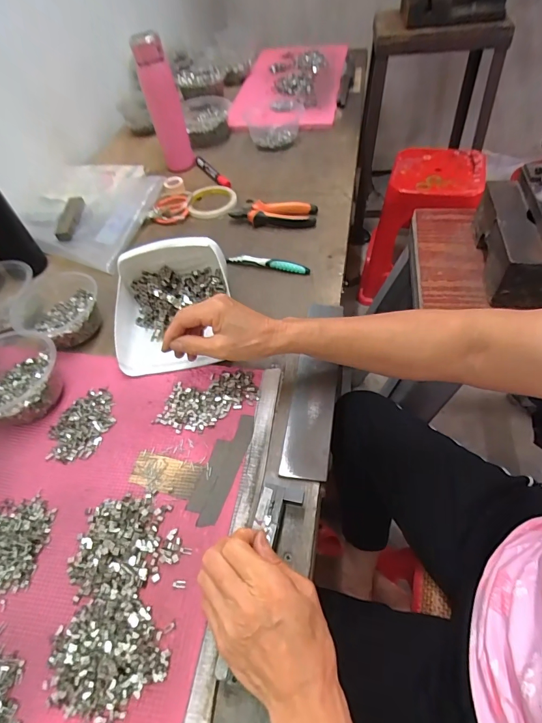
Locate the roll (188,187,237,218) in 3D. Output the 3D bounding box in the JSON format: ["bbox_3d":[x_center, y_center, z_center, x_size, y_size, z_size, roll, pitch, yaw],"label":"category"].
[{"bbox_3d":[-0.111,-0.308,0.732,0.091,0.014,0.089,-1,53,3],"label":"roll"}]

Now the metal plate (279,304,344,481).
[{"bbox_3d":[0.055,0.021,0.461,0.050,0.005,0.244,7,54,9],"label":"metal plate"}]

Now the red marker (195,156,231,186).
[{"bbox_3d":[-0.121,-0.391,0.787,0.019,0.011,0.151,-26,56,-16],"label":"red marker"}]

